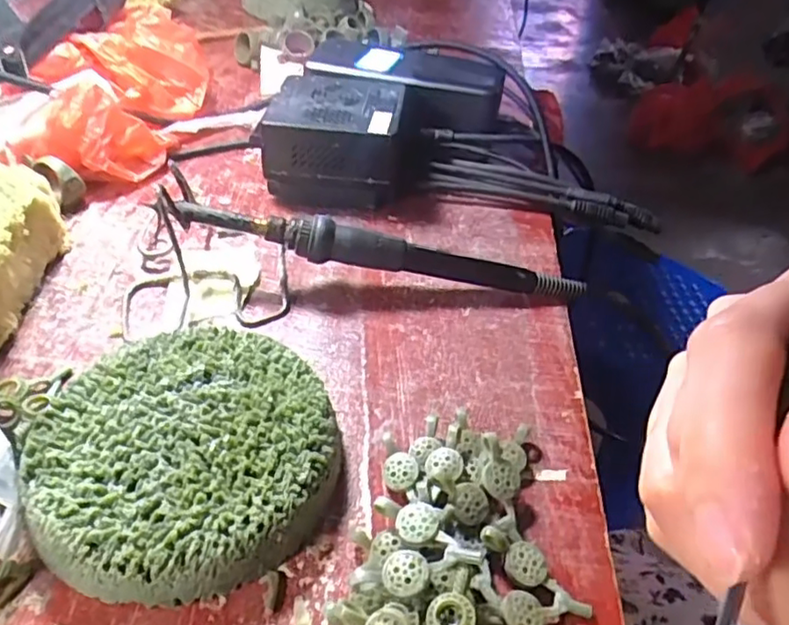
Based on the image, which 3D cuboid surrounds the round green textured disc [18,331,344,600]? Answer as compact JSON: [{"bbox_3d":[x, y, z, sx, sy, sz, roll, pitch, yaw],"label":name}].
[{"bbox_3d":[-0.073,0.049,0.220,0.098,0.025,0.099,3,43,-3],"label":"round green textured disc"}]

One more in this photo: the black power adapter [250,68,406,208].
[{"bbox_3d":[-0.033,-0.107,0.377,0.080,0.052,0.075,11,43,5],"label":"black power adapter"}]

